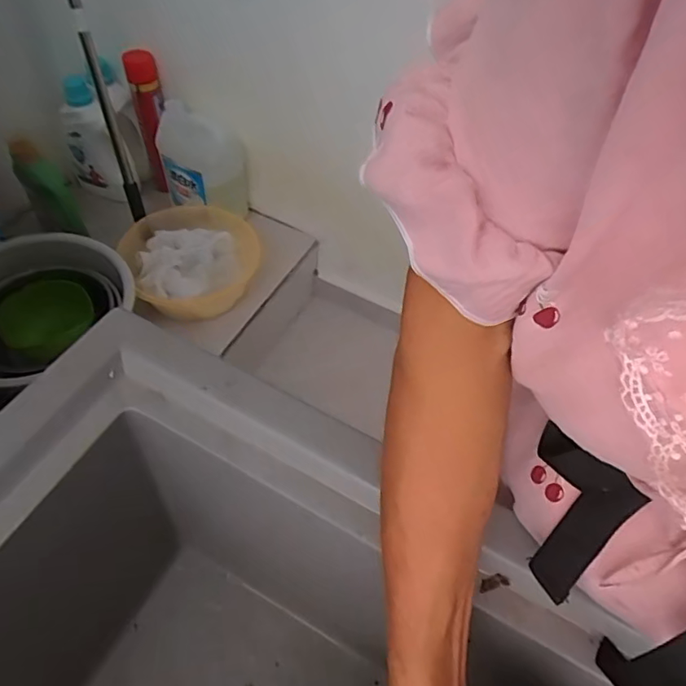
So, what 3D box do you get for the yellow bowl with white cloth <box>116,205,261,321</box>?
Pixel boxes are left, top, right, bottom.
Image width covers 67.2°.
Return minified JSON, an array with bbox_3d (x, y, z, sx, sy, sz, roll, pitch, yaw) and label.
[{"bbox_3d":[-0.308,-0.179,1.097,0.278,0.125,0.212,-22,59,-20],"label":"yellow bowl with white cloth"}]

